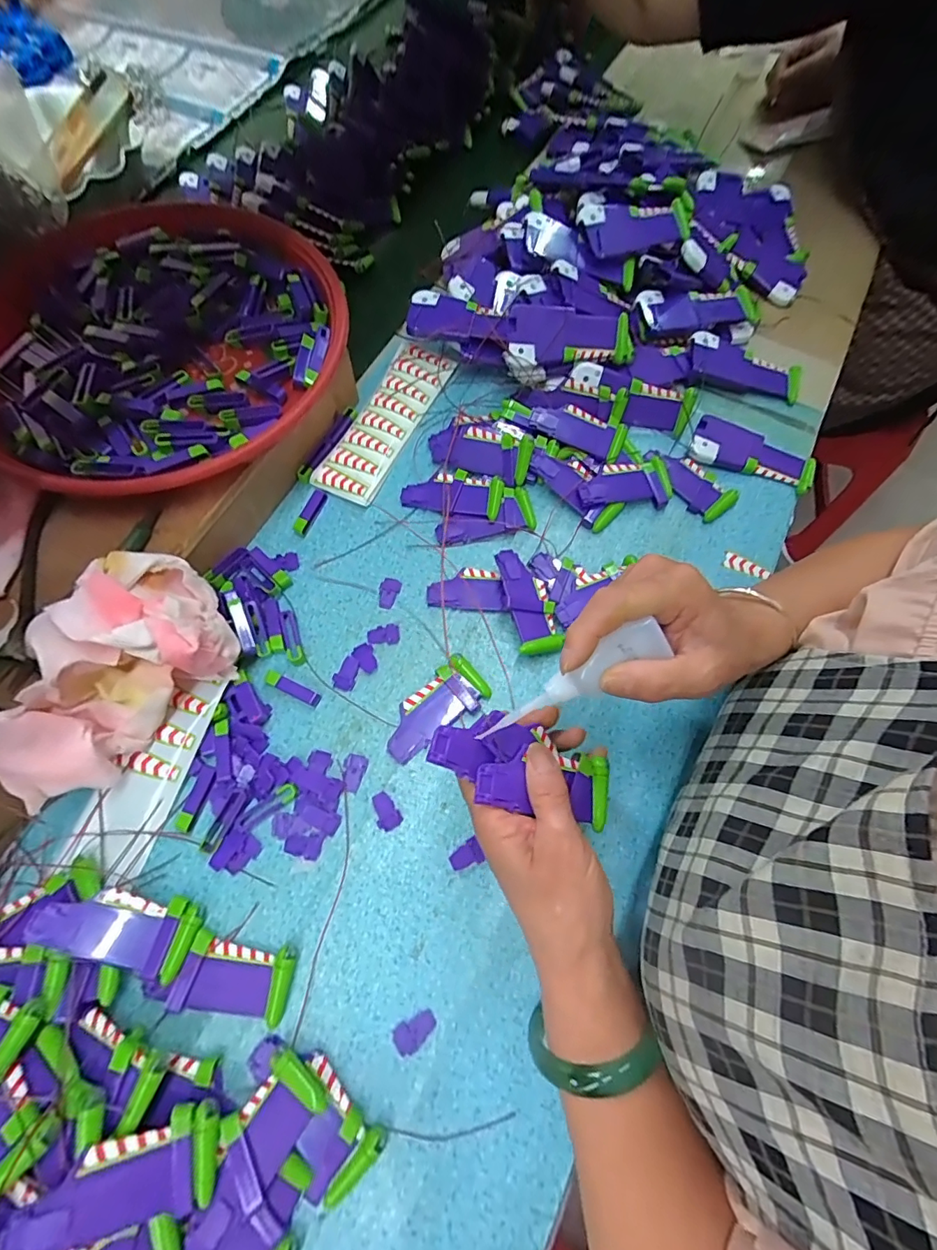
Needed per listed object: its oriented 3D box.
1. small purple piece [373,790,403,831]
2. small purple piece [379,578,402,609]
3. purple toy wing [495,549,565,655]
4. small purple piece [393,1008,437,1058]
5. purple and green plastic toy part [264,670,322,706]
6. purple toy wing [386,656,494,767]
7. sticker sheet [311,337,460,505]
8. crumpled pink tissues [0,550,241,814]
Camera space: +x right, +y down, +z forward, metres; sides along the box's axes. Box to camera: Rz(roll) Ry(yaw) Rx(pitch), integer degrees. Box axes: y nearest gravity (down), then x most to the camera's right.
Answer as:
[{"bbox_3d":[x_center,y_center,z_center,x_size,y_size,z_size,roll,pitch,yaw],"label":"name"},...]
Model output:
[{"bbox_3d":[-0.061,0.136,0.359,0.017,0.004,0.026,-32,74,-13],"label":"small purple piece"},{"bbox_3d":[-0.068,-0.028,0.421,0.018,0.004,0.027,18,70,5],"label":"small purple piece"},{"bbox_3d":[0.049,-0.019,0.410,0.036,0.022,0.089,-13,70,-7],"label":"purple toy wing"},{"bbox_3d":[-0.034,0.258,0.313,0.027,0.004,0.017,-31,73,-12],"label":"small purple piece"},{"bbox_3d":[-0.137,0.049,0.384,0.045,0.009,0.011,24,71,7],"label":"purple and green plastic toy part"},{"bbox_3d":[-0.027,0.066,0.384,0.089,0.010,0.042,-41,76,-15],"label":"purple toy wing"},{"bbox_3d":[-0.077,-0.200,0.476,0.060,0.007,0.188,24,72,8],"label":"sticker sheet"},{"bbox_3d":[-0.240,0.028,0.324,0.103,0.068,0.166,41,74,13],"label":"crumpled pink tissues"}]

